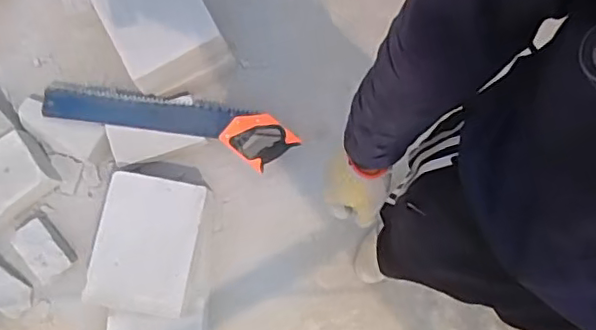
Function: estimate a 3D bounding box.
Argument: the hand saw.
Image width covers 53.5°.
[{"bbox_3d":[-0.278,-0.103,1.284,0.545,0.034,0.115,14,79,2],"label":"hand saw"}]

